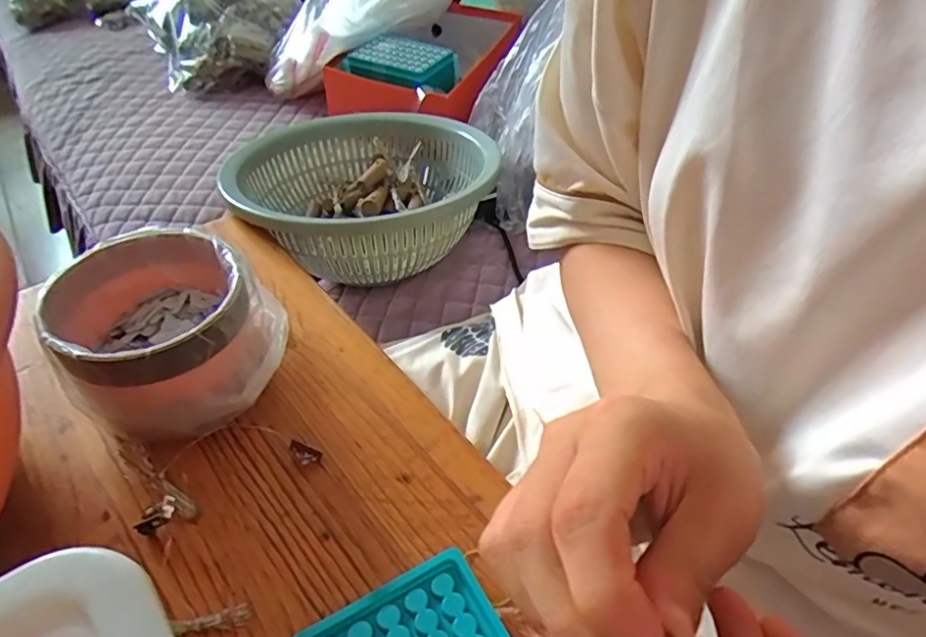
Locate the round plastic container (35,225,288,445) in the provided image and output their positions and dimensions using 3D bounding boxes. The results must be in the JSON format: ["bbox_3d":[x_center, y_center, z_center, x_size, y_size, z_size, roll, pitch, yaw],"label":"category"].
[{"bbox_3d":[-0.189,0.009,0.380,0.128,0.086,0.116,-17,47,-19],"label":"round plastic container"}]

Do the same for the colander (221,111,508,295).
[{"bbox_3d":[-0.108,-0.145,0.635,0.265,0.112,0.286,3,44,1],"label":"colander"}]

